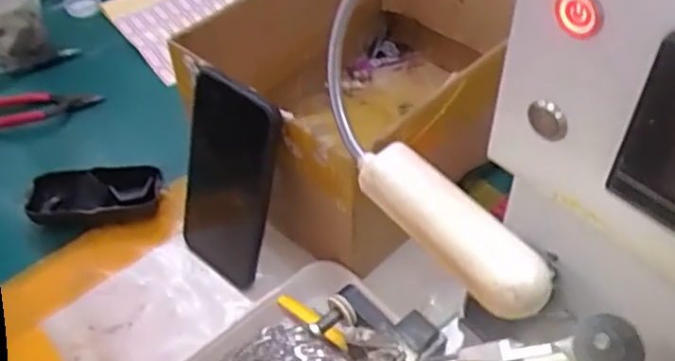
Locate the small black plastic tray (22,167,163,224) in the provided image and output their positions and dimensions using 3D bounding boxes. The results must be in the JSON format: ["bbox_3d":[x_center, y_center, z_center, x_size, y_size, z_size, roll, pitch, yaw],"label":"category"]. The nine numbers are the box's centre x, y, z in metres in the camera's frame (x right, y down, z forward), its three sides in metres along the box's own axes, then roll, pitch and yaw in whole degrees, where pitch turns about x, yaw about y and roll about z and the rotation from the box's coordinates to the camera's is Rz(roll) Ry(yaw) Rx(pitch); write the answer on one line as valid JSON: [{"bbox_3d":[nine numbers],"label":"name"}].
[{"bbox_3d":[-0.205,0.013,0.579,0.106,0.024,0.045,-5,49,-2],"label":"small black plastic tray"}]

